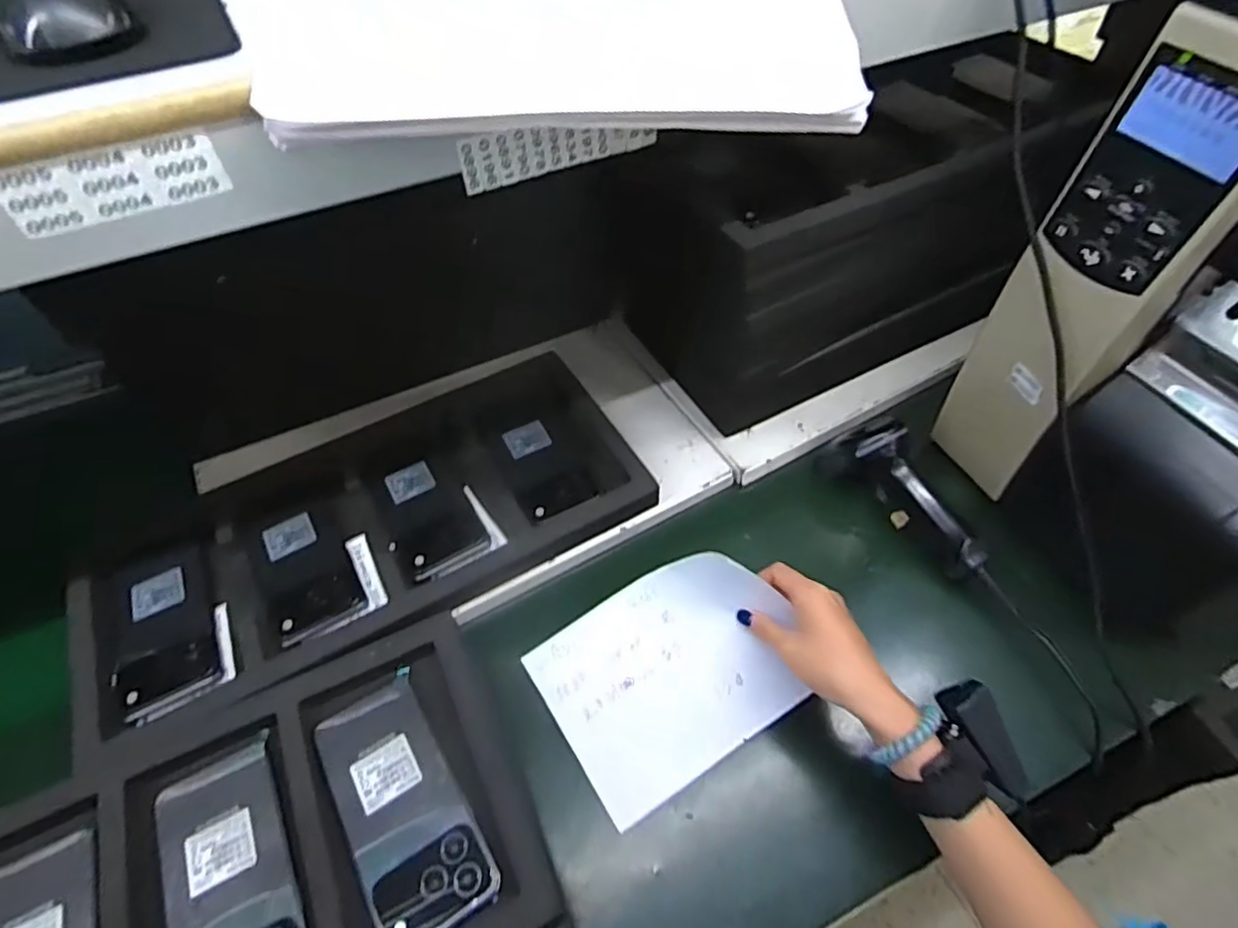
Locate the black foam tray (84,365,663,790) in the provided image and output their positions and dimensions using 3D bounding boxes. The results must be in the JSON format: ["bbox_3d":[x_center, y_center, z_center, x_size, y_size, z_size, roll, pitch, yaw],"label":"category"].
[{"bbox_3d":[-0.214,0.059,0.568,0.471,0.030,0.198,-27,56,-17],"label":"black foam tray"}]

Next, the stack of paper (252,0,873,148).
[{"bbox_3d":[-0.032,-0.257,0.331,0.290,0.105,0.184,-10,53,-5],"label":"stack of paper"}]

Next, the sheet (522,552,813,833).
[{"bbox_3d":[0.042,0.165,0.503,0.191,0.019,0.148,-34,82,-4],"label":"sheet"}]

